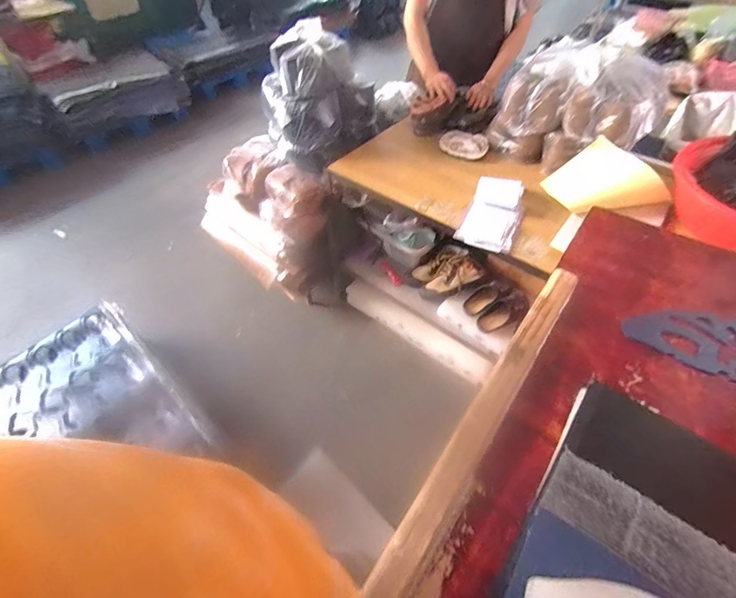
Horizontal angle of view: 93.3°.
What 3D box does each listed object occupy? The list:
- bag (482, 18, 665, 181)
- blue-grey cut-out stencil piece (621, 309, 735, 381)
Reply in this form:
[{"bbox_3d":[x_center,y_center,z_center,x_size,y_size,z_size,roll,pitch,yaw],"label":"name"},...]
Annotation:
[{"bbox_3d":[0.595,-0.559,1.010,0.432,0.308,0.212,19,56,16],"label":"bag"},{"bbox_3d":[0.473,0.061,0.464,0.226,0.004,0.103,18,55,16],"label":"blue-grey cut-out stencil piece"}]

